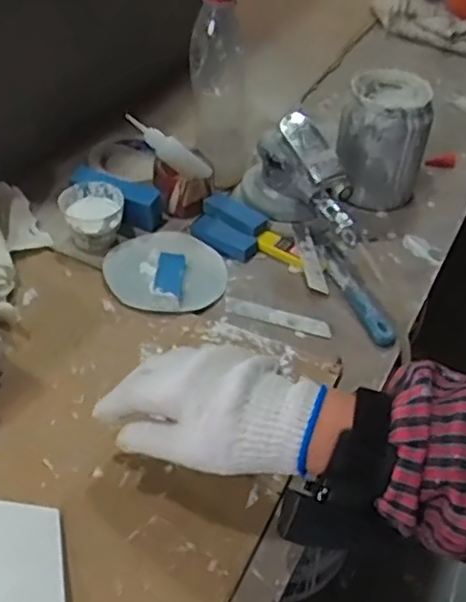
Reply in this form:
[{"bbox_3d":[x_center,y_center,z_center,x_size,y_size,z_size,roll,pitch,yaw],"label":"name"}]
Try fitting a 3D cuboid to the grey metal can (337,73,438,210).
[{"bbox_3d":[0.163,-0.173,0.740,0.090,0.126,0.105,14,44,12],"label":"grey metal can"}]

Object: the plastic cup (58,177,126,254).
[{"bbox_3d":[-0.139,-0.084,0.675,0.059,0.042,0.070,1,43,-3],"label":"plastic cup"}]

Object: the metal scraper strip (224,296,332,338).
[{"bbox_3d":[0.041,0.015,0.622,0.100,0.005,0.019,14,44,11],"label":"metal scraper strip"}]

